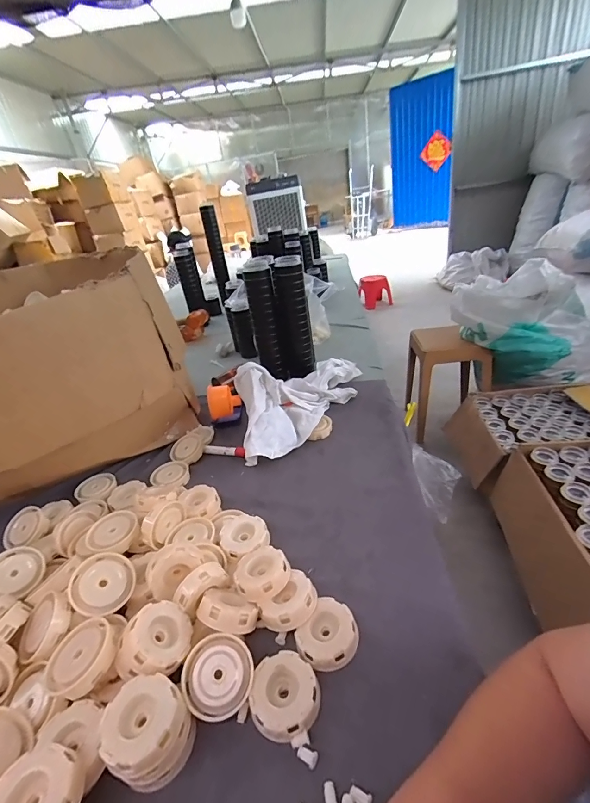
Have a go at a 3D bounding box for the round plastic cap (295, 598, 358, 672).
[{"bbox_3d":[0.037,0.253,0.392,0.059,0.023,0.066,17,39,39],"label":"round plastic cap"}]

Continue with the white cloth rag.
[{"bbox_3d":[0.014,-0.034,0.771,0.139,0.157,0.431,12,36,34],"label":"white cloth rag"}]

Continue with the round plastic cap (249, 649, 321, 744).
[{"bbox_3d":[-0.009,0.285,0.354,0.065,0.016,0.065,-7,29,4],"label":"round plastic cap"}]

